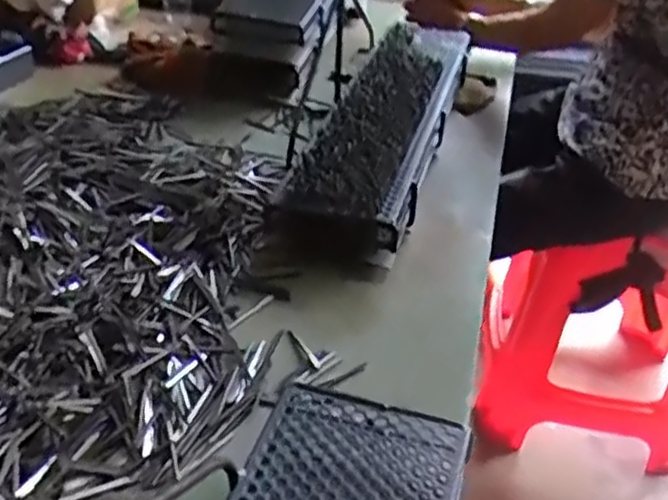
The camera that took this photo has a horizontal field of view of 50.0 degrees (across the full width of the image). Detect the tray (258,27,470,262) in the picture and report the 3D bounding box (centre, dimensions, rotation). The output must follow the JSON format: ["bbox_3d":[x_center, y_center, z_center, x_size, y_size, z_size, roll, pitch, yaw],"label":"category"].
[{"bbox_3d":[0.076,-0.182,0.999,0.149,0.081,0.605,13,37,11],"label":"tray"}]

